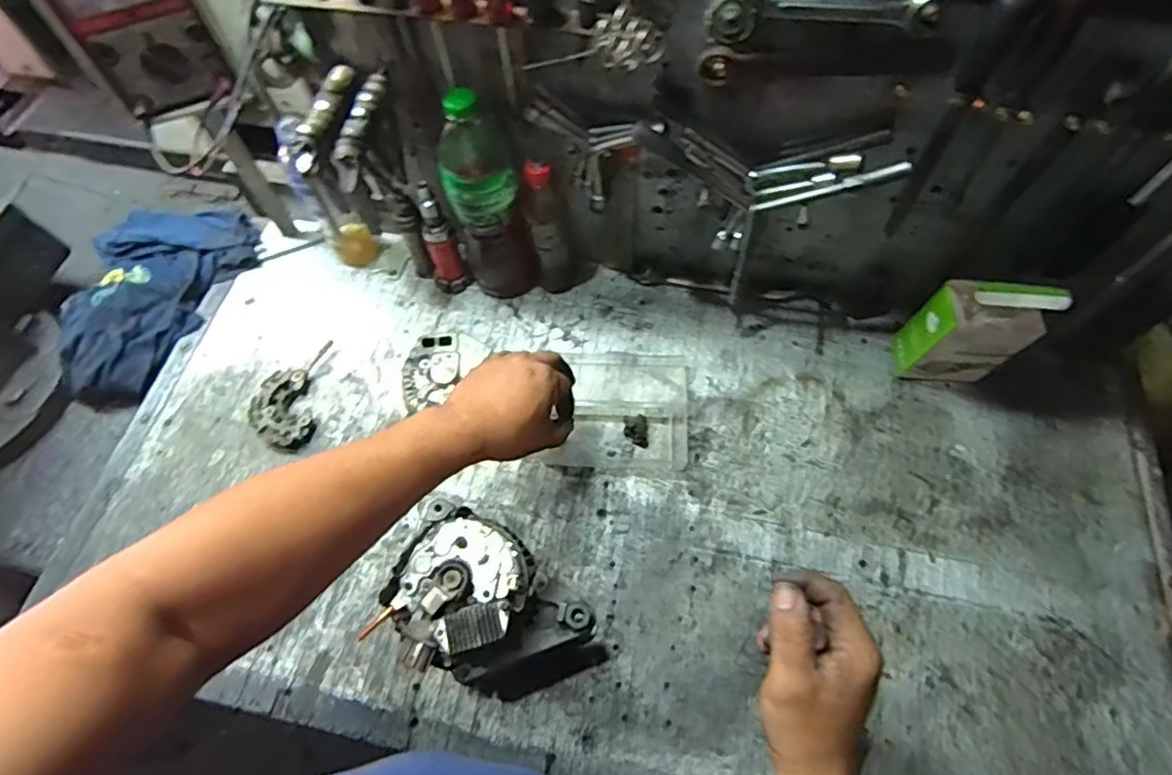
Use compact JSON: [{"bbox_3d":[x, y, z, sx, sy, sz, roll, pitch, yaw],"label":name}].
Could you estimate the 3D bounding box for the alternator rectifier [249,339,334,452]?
[{"bbox_3d":[-0.352,0.010,0.732,0.073,0.022,0.141,-4,62,0],"label":"alternator rectifier"}]

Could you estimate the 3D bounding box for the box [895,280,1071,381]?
[{"bbox_3d":[0.405,-0.056,0.659,0.098,0.157,0.050,8,63,7],"label":"box"}]

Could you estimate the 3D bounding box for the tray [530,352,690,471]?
[{"bbox_3d":[0.040,0.021,0.713,0.151,0.019,0.145,2,62,4],"label":"tray"}]

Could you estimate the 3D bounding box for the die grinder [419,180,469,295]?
[{"bbox_3d":[-0.175,-0.169,0.745,0.033,0.155,0.034,-41,68,-17],"label":"die grinder"}]

